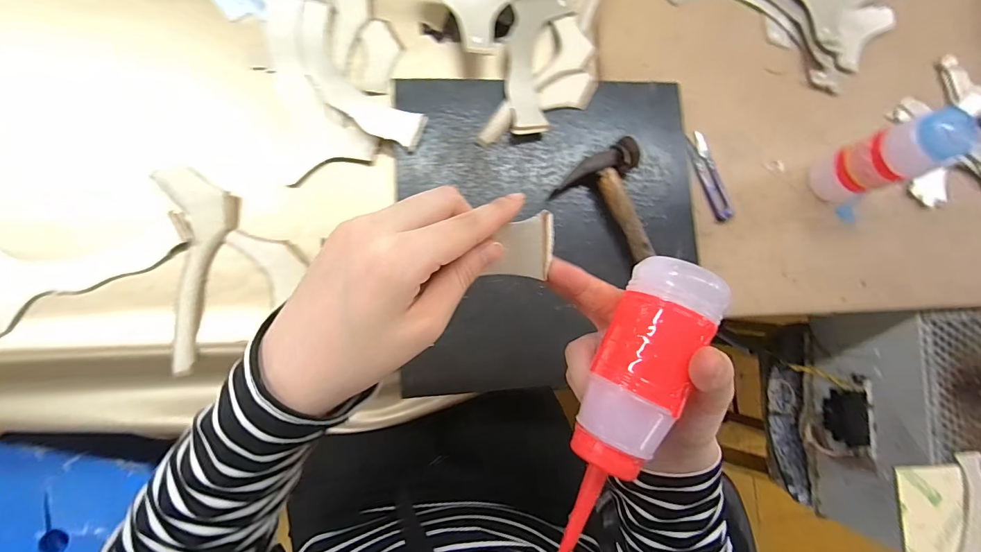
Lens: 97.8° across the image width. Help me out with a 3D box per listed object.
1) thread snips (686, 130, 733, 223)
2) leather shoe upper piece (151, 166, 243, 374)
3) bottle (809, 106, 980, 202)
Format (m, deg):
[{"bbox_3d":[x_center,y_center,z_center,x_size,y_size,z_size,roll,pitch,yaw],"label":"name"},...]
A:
[{"bbox_3d":[0.242,-0.110,0.468,0.024,0.008,0.102,-17,88,-10],"label":"thread snips"},{"bbox_3d":[-0.267,-0.007,0.391,0.065,0.008,0.183,-2,86,-9],"label":"leather shoe upper piece"},{"bbox_3d":[0.397,-0.117,0.432,0.047,0.129,0.055,-17,88,-10],"label":"bottle"}]

